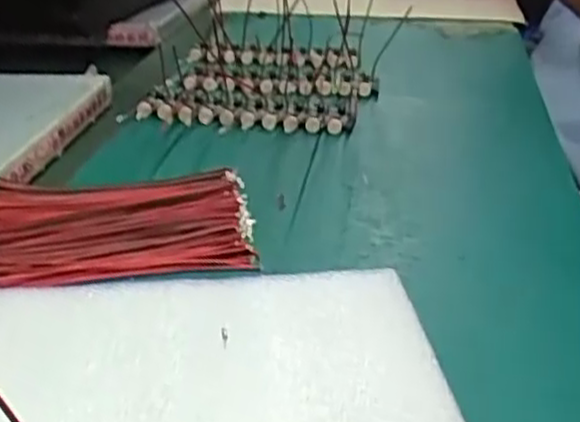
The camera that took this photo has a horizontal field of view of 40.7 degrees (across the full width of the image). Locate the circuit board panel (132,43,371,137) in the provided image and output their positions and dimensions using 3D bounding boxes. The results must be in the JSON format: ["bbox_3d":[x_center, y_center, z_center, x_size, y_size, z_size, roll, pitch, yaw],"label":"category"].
[{"bbox_3d":[-0.017,-0.105,0.638,0.166,0.012,0.202,2,27,7],"label":"circuit board panel"}]

